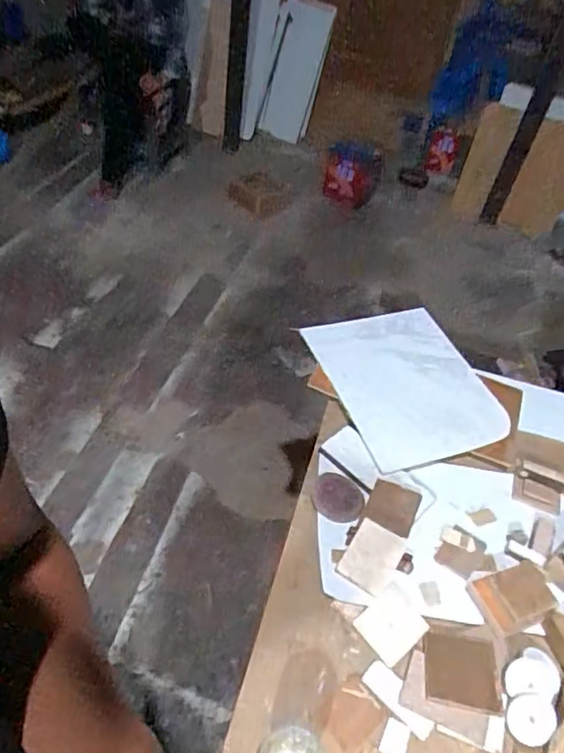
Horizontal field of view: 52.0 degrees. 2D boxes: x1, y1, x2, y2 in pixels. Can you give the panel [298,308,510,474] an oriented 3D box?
[{"bbox_3d":[0.225,0.002,1.065,0.277,0.014,0.345,-9,48,-19],"label":"panel"}]

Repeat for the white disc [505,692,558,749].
[{"bbox_3d":[0.301,0.415,0.699,0.056,0.007,0.054,-3,61,6],"label":"white disc"}]

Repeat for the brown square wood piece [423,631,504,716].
[{"bbox_3d":[0.225,0.368,0.724,0.088,0.009,0.088,11,44,1],"label":"brown square wood piece"}]

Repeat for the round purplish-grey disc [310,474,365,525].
[{"bbox_3d":[0.087,0.189,0.902,0.083,0.007,0.080,2,47,-2],"label":"round purplish-grey disc"}]

